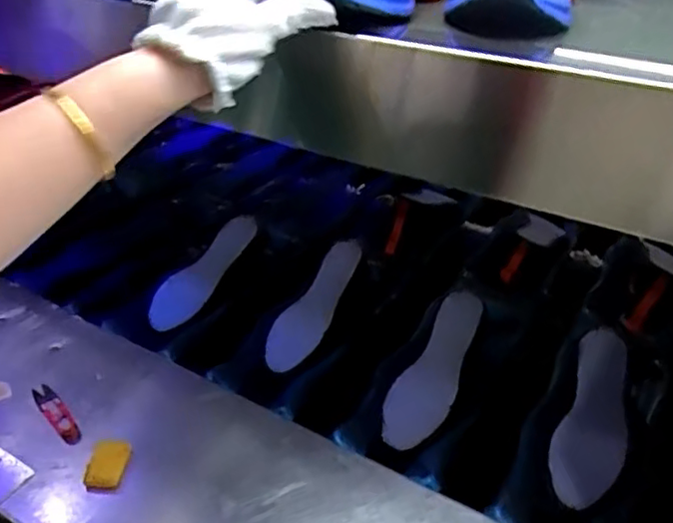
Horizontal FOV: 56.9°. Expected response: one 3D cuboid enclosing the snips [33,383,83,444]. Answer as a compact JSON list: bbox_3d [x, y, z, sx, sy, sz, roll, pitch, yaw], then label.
[{"bbox_3d":[-0.312,0.165,0.688,0.023,0.015,0.111,-21,41,-33],"label":"snips"}]

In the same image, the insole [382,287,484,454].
[{"bbox_3d":[0.124,0.131,0.769,0.068,0.015,0.213,21,65,24],"label":"insole"}]

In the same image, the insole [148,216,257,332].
[{"bbox_3d":[-0.198,0.014,0.948,0.060,0.019,0.225,37,67,9],"label":"insole"}]

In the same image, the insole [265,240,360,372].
[{"bbox_3d":[-0.024,0.058,0.872,0.066,0.024,0.219,30,65,19],"label":"insole"}]

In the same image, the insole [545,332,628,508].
[{"bbox_3d":[0.298,0.172,0.720,0.069,0.031,0.219,16,54,18],"label":"insole"}]

